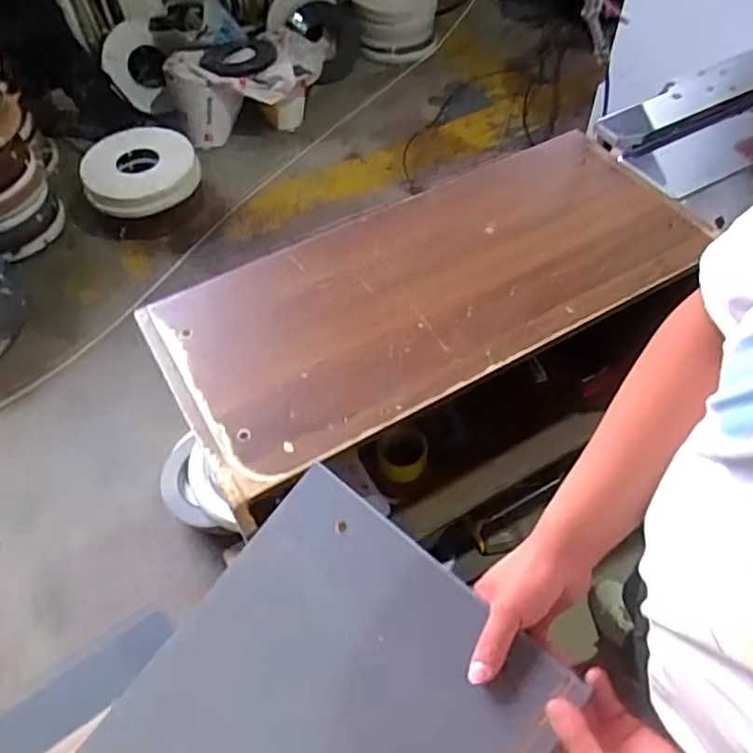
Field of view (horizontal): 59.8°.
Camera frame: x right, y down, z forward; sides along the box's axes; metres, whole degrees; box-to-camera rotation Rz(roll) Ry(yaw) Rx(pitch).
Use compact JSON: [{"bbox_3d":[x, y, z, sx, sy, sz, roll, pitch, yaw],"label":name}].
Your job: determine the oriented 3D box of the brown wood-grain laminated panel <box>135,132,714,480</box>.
[{"bbox_3d":[0.088,-0.144,0.947,0.781,0.036,0.344,-26,59,-17],"label":"brown wood-grain laminated panel"}]

